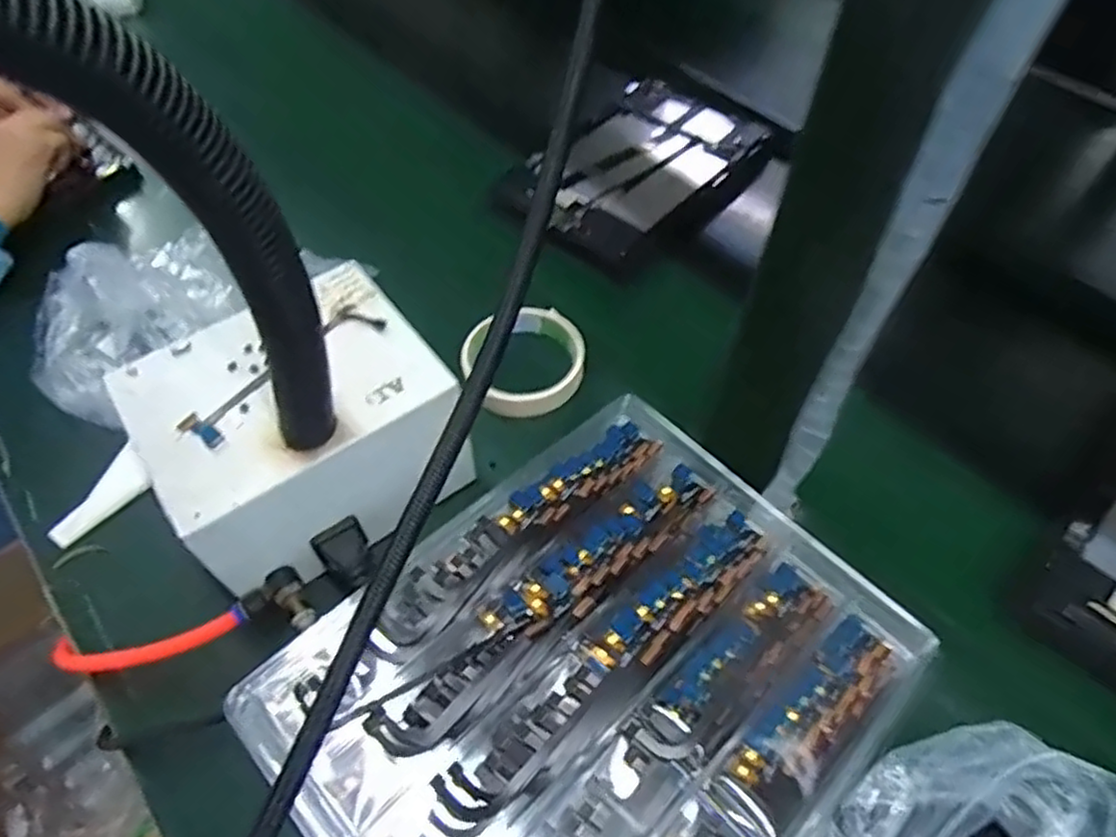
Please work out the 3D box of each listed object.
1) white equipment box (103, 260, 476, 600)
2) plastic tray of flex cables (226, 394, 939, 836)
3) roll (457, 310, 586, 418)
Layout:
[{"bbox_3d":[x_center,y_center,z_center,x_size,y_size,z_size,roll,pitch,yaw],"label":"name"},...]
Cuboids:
[{"bbox_3d":[-0.150,0.012,0.420,0.157,0.101,0.140,-31,61,-22],"label":"white equipment box"},{"bbox_3d":[0.021,0.124,0.338,0.273,0.023,0.224,-38,64,-25],"label":"plastic tray of flex cables"},{"bbox_3d":[-0.025,-0.045,0.516,0.088,0.028,0.088,1,54,-1],"label":"roll"}]

